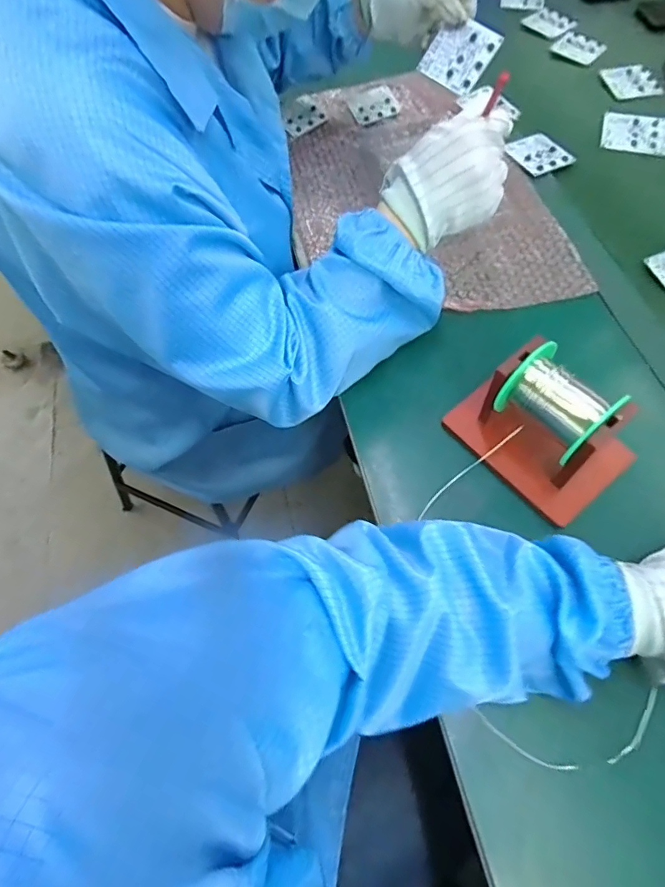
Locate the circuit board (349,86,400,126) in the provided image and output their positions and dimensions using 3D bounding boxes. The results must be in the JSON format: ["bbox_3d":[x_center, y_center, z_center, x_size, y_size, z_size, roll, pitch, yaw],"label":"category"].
[{"bbox_3d":[0.059,-0.492,0.698,0.064,0.004,0.072,-18,65,1],"label":"circuit board"}]

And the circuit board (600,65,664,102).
[{"bbox_3d":[0.440,-0.530,0.701,0.076,0.004,0.080,-8,62,-1],"label":"circuit board"}]

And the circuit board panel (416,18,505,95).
[{"bbox_3d":[0.145,-0.444,0.547,0.071,0.005,0.068,42,110,10],"label":"circuit board panel"}]

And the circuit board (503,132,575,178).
[{"bbox_3d":[0.268,-0.379,0.625,0.068,0.004,0.074,-23,64,-10],"label":"circuit board"}]

